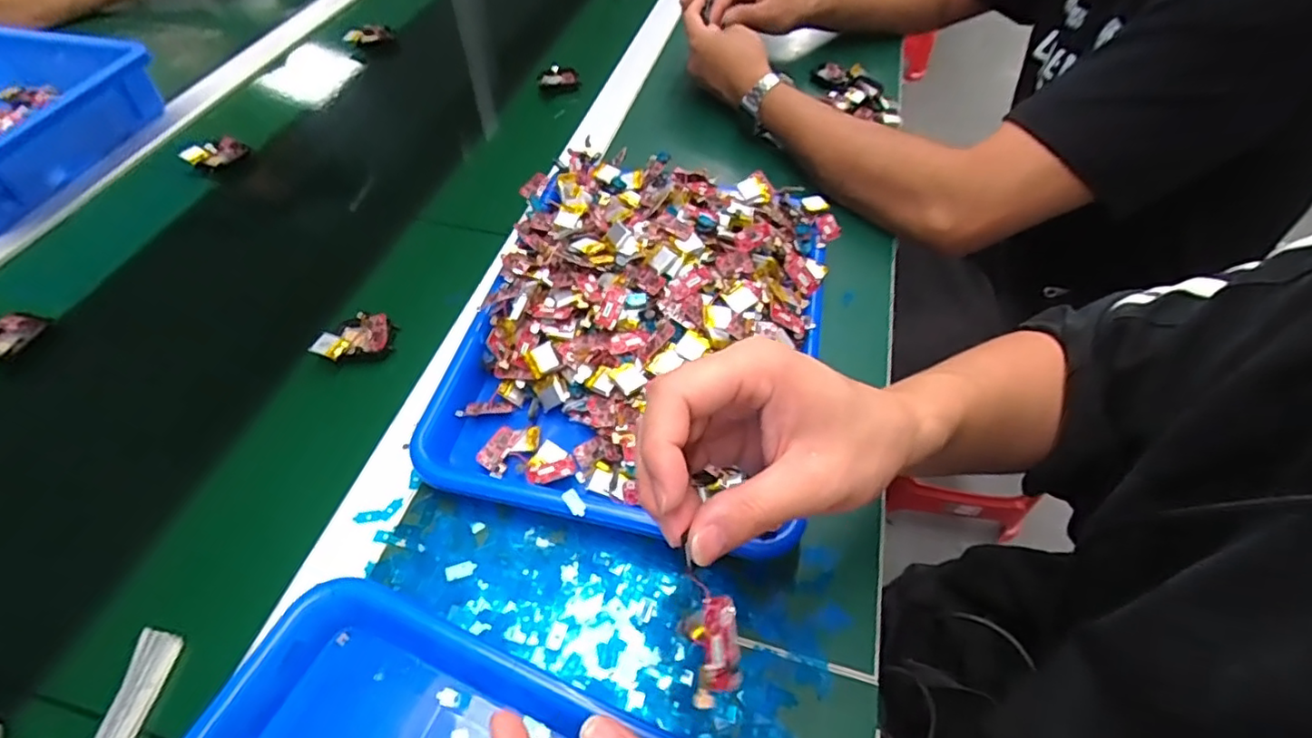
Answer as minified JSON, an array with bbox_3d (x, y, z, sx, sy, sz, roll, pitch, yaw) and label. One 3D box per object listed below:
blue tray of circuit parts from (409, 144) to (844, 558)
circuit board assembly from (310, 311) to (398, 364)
[{"bbox_3d":[-0.004,-0.046,0.452,0.248,0.073,0.335,11,54,6],"label":"blue tray of circuit parts"},{"bbox_3d":[-0.231,-0.024,0.462,0.057,0.014,0.037,-13,55,-12],"label":"circuit board assembly"}]

